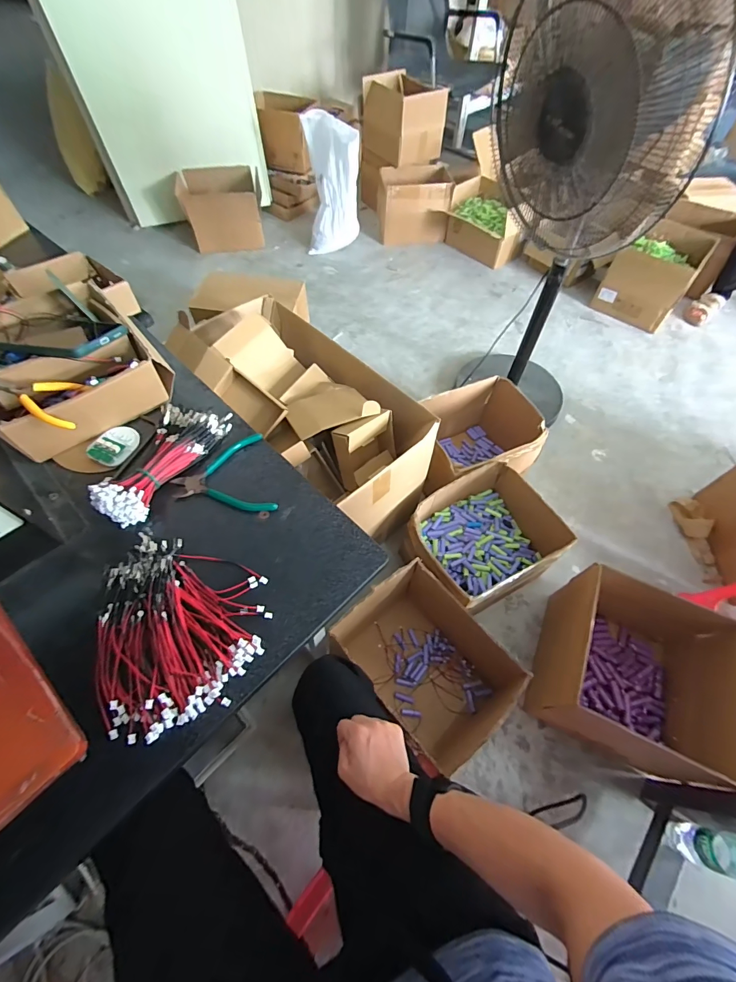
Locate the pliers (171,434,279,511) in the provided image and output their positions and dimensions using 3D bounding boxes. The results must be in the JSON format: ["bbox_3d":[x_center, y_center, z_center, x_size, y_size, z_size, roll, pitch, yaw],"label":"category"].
[{"bbox_3d":[-0.174,-0.017,0.466,0.108,0.017,0.111,-15,60,-10],"label":"pliers"}]

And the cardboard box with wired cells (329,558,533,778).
[{"bbox_3d":[0.125,0.398,0.913,0.264,0.270,0.345,-37,66,-23],"label":"cardboard box with wired cells"}]

